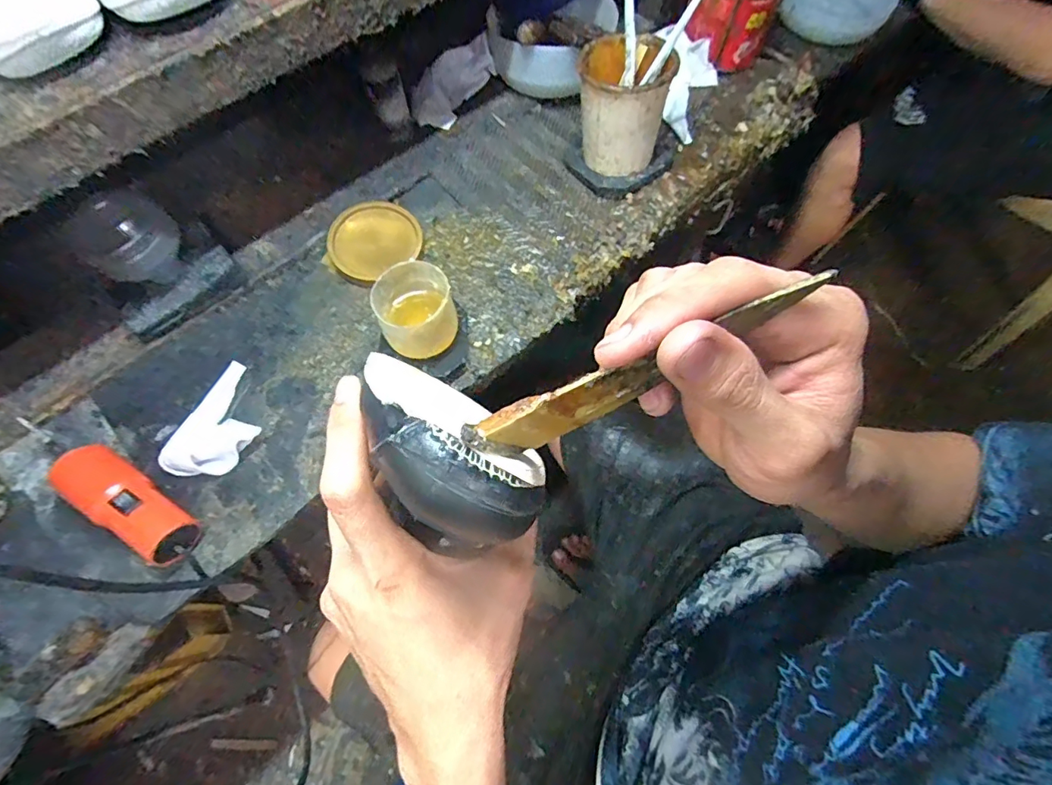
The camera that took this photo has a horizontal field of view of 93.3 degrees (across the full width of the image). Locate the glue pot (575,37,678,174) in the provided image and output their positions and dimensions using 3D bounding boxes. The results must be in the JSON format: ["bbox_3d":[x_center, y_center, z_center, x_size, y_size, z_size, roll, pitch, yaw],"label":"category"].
[{"bbox_3d":[0.096,-0.295,0.514,0.088,0.108,0.089,1,68,-2],"label":"glue pot"}]

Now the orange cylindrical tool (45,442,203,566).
[{"bbox_3d":[-0.322,0.088,0.402,0.131,0.045,0.043,30,70,10],"label":"orange cylindrical tool"}]

